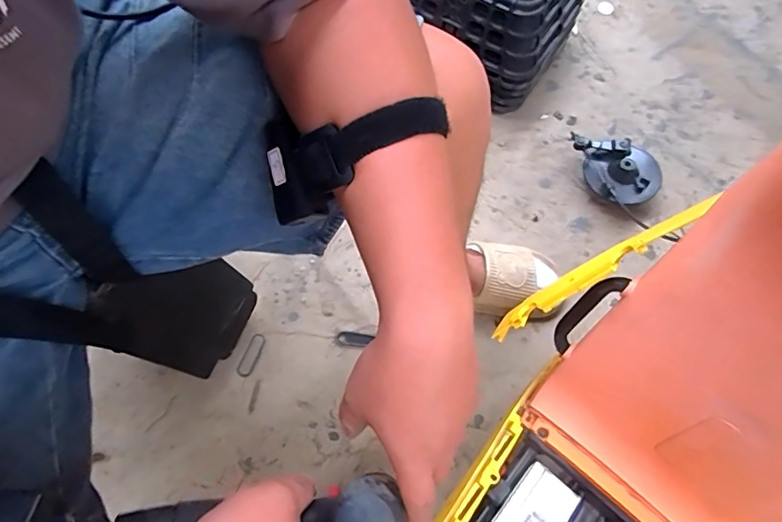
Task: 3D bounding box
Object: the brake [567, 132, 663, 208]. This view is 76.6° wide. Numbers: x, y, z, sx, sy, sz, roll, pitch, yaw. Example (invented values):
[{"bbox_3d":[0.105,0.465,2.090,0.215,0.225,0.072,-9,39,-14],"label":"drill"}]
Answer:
[{"bbox_3d":[0.398,-0.152,0.890,0.155,0.059,0.135,8,70,5],"label":"brake"}]

